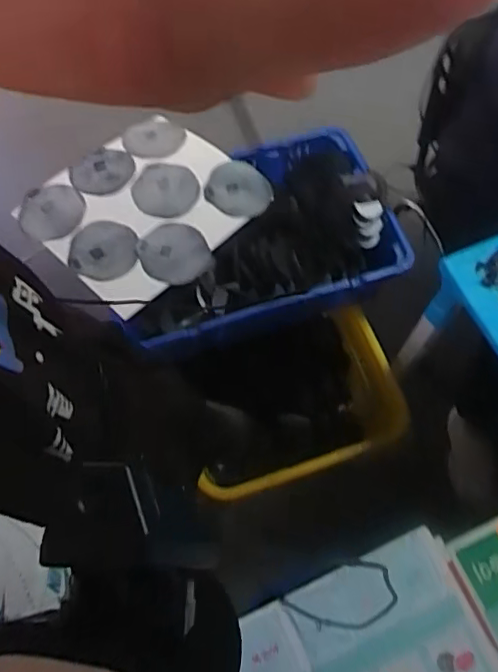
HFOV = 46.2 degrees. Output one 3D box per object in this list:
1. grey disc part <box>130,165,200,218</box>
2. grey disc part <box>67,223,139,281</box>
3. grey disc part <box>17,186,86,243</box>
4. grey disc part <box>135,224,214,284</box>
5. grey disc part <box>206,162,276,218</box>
[{"bbox_3d":[-0.189,-0.331,1.321,0.147,0.010,0.137,10,65,3],"label":"grey disc part"},{"bbox_3d":[-0.314,-0.184,1.264,0.142,0.012,0.142,9,65,3],"label":"grey disc part"},{"bbox_3d":[-0.439,-0.275,1.302,0.140,0.022,0.129,-6,65,-4],"label":"grey disc part"},{"bbox_3d":[-0.159,-0.179,1.257,0.145,0.012,0.148,1,64,-1],"label":"grey disc part"},{"bbox_3d":[-0.022,-0.331,1.330,0.142,0.024,0.130,31,67,12],"label":"grey disc part"}]

